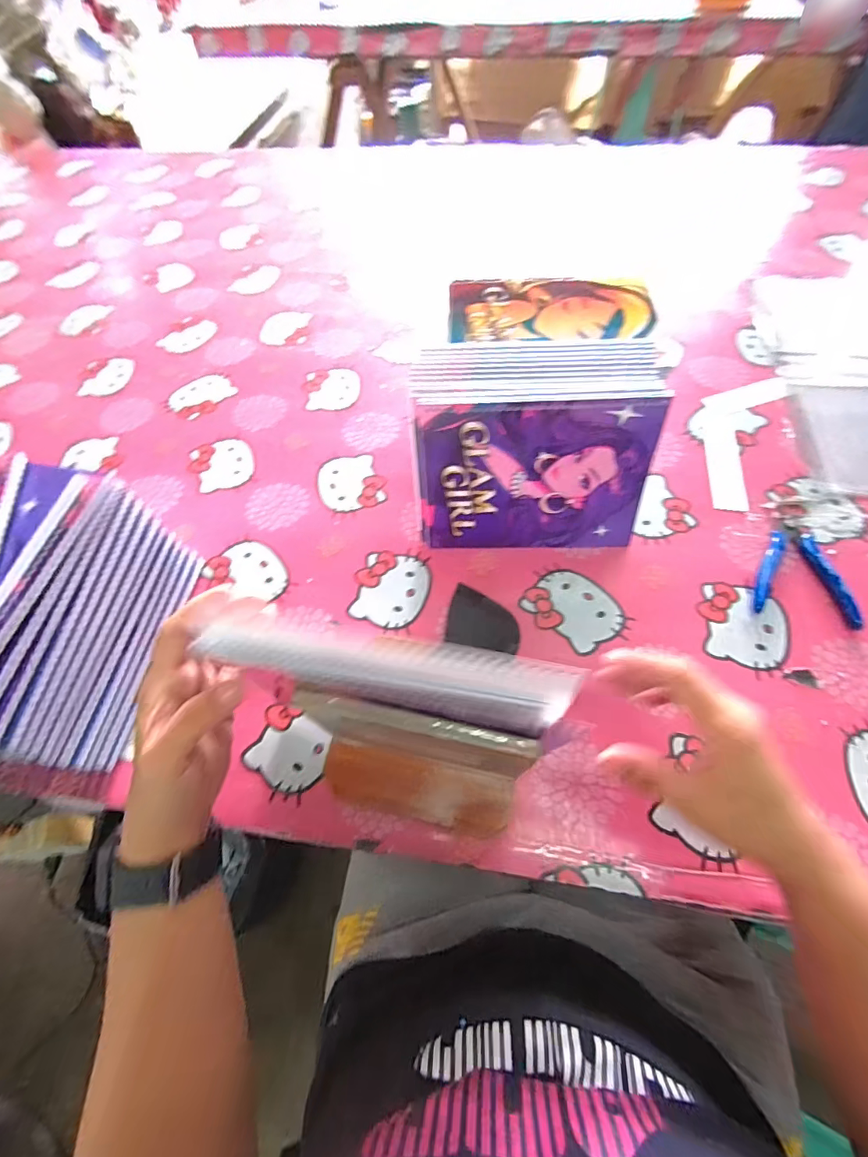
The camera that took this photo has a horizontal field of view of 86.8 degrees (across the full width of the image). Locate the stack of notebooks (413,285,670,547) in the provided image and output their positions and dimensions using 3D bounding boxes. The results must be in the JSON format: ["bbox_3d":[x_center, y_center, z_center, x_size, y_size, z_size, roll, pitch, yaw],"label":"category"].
[{"bbox_3d":[0.096,-0.168,0.455,0.198,0.144,0.243,5,61,5],"label":"stack of notebooks"}]

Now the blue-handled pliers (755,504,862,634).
[{"bbox_3d":[0.339,-0.022,0.429,0.081,0.013,0.129,10,62,8],"label":"blue-handled pliers"}]

